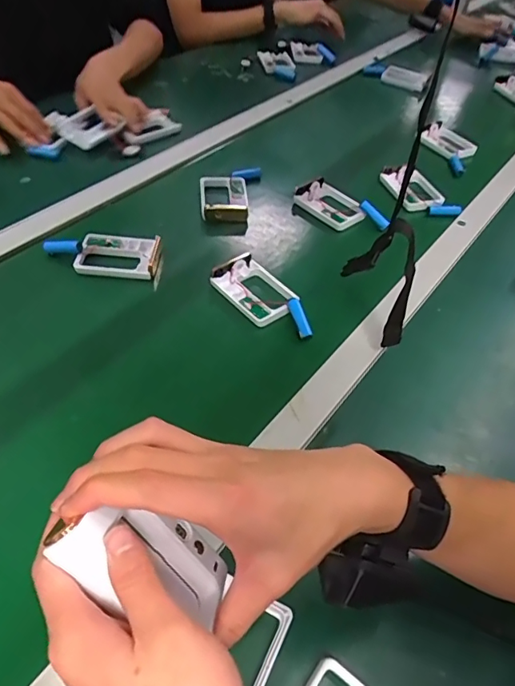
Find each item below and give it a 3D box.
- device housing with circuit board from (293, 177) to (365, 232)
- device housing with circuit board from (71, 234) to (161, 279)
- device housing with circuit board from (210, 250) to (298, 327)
[{"bbox_3d":[0.107,-0.207,0.753,0.069,0.024,0.112,-29,56,-28],"label":"device housing with circuit board"},{"bbox_3d":[-0.176,-0.111,0.643,0.100,0.031,0.072,7,47,0],"label":"device housing with circuit board"},{"bbox_3d":[-0.004,-0.064,0.614,0.071,0.027,0.102,-34,59,-31],"label":"device housing with circuit board"}]

